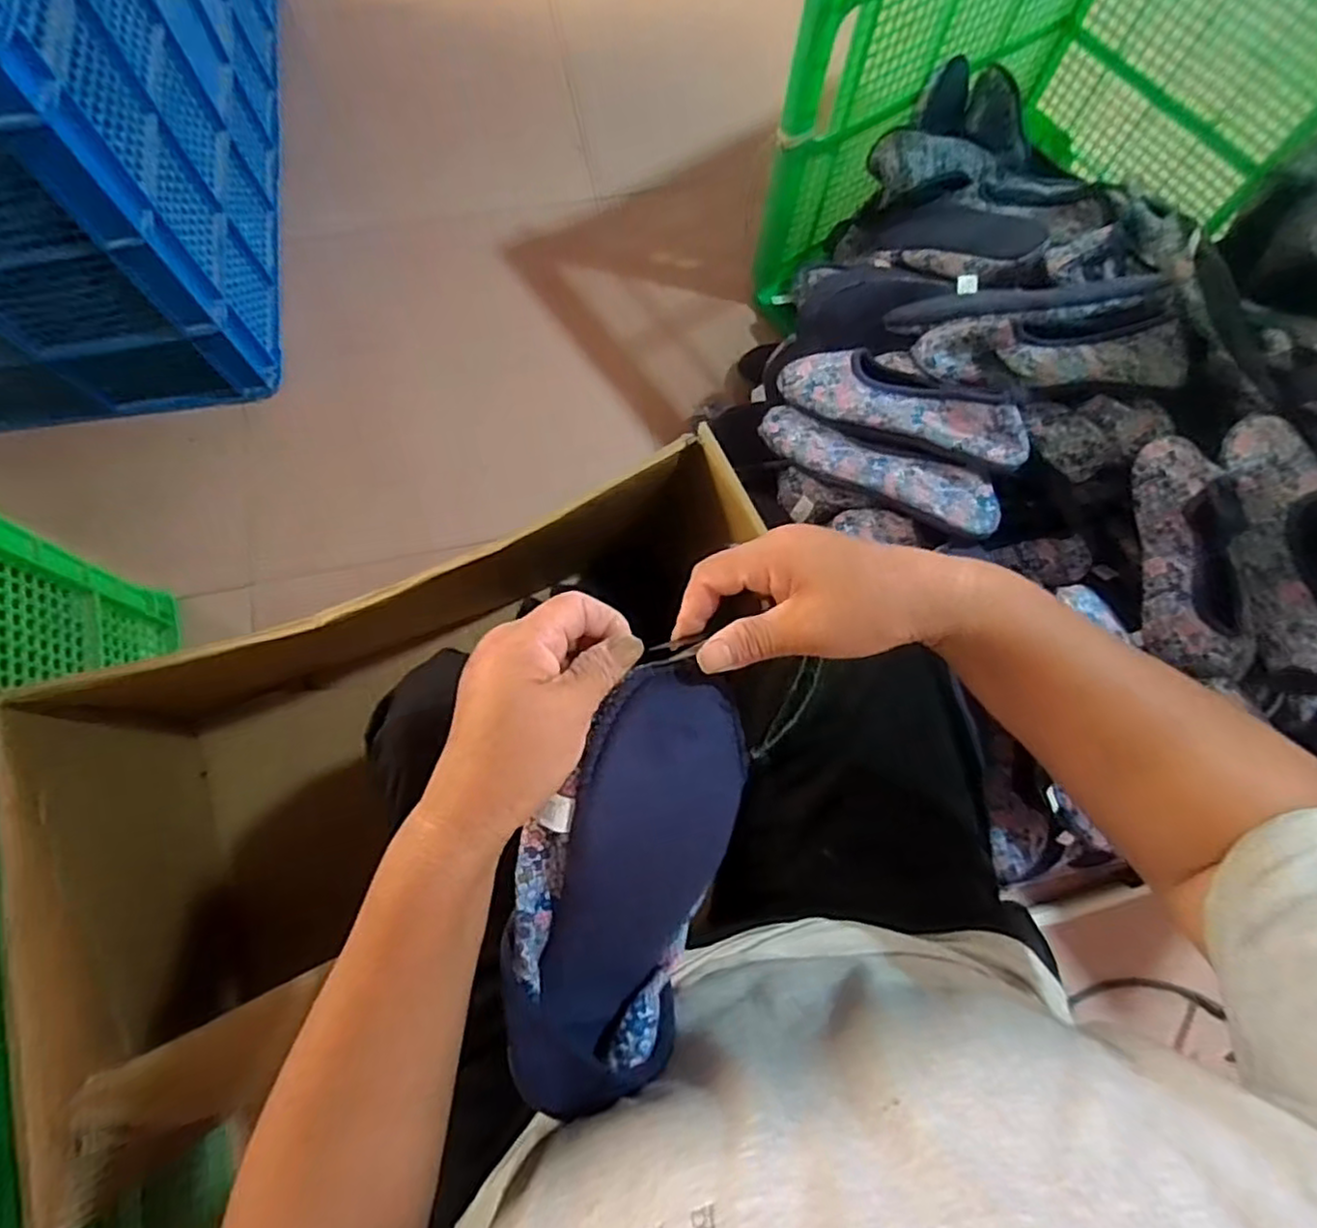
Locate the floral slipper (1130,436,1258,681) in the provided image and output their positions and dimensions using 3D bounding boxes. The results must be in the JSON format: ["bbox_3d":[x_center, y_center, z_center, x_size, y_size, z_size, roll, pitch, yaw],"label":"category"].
[{"bbox_3d":[0.509,-0.066,0.657,0.065,0.081,0.199,-23,104,-8],"label":"floral slipper"}]

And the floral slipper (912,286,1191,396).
[{"bbox_3d":[0.393,-0.257,0.693,0.264,0.049,0.118,-13,74,-6],"label":"floral slipper"}]

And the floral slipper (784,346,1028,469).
[{"bbox_3d":[0.238,-0.214,0.696,0.262,0.063,0.083,28,73,27],"label":"floral slipper"}]

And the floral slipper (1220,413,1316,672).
[{"bbox_3d":[0.596,-0.063,0.664,0.081,0.047,0.254,-10,91,-5],"label":"floral slipper"}]

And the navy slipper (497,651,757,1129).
[{"bbox_3d":[-0.021,0.145,0.373,0.101,0.062,0.240,15,98,3],"label":"navy slipper"}]

